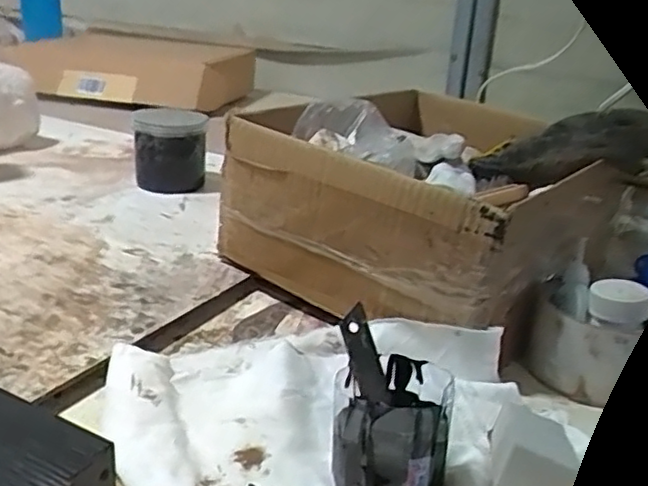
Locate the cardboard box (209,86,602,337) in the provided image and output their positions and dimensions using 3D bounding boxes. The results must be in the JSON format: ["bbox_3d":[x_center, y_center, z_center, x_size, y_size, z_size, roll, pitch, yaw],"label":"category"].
[{"bbox_3d":[0.095,-0.051,0.576,0.255,0.117,0.309,17,23,29],"label":"cardboard box"}]

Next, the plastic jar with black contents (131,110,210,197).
[{"bbox_3d":[-0.165,-0.099,0.718,0.076,0.086,0.073,-1,21,-13],"label":"plastic jar with black contents"}]

